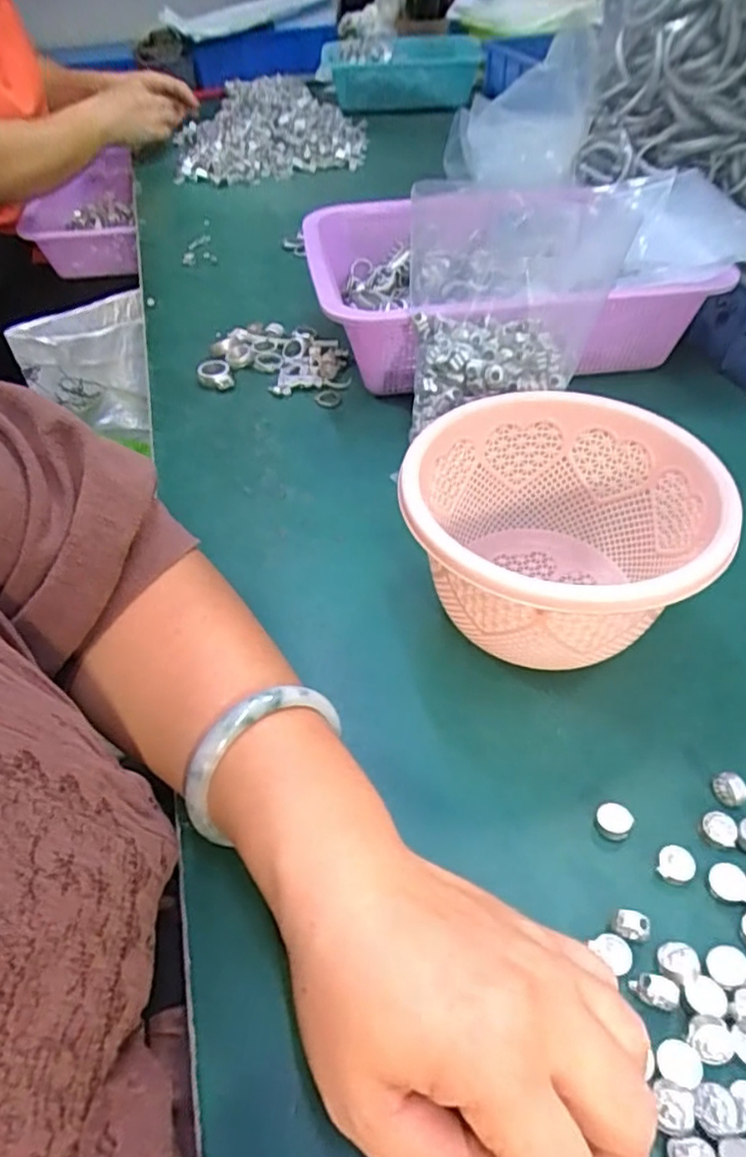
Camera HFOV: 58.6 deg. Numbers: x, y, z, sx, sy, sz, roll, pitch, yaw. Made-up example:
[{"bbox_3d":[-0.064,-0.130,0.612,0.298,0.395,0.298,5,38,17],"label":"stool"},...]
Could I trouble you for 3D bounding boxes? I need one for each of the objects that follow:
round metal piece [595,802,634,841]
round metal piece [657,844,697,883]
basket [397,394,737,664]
[{"bbox_3d":[0.101,0.102,0.280,0.014,0.007,0.014,-1,46,1],"label":"round metal piece"},{"bbox_3d":[0.122,0.115,0.267,0.013,0.006,0.013,-1,46,1],"label":"round metal piece"},{"bbox_3d":[0.089,-0.013,0.335,0.137,0.090,0.141,-3,46,0],"label":"basket"}]

